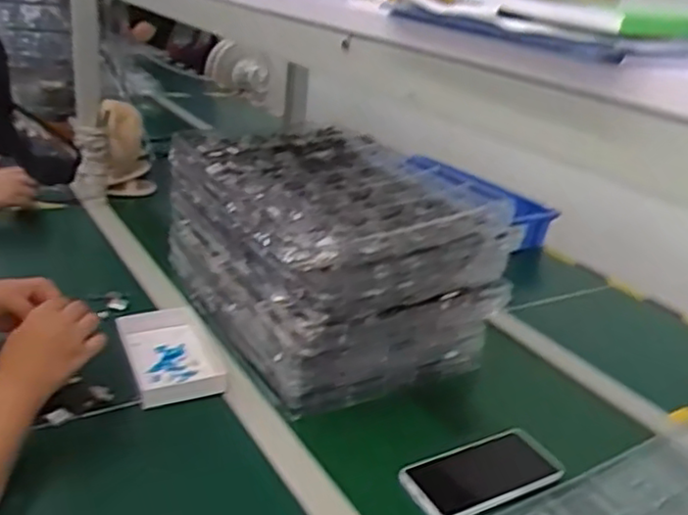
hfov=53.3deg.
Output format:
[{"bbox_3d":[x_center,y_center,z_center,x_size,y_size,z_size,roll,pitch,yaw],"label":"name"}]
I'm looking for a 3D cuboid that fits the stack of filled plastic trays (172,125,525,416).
[{"bbox_3d":[-0.017,-0.009,0.957,0.317,0.220,0.394,-10,28,-33],"label":"stack of filled plastic trays"}]

